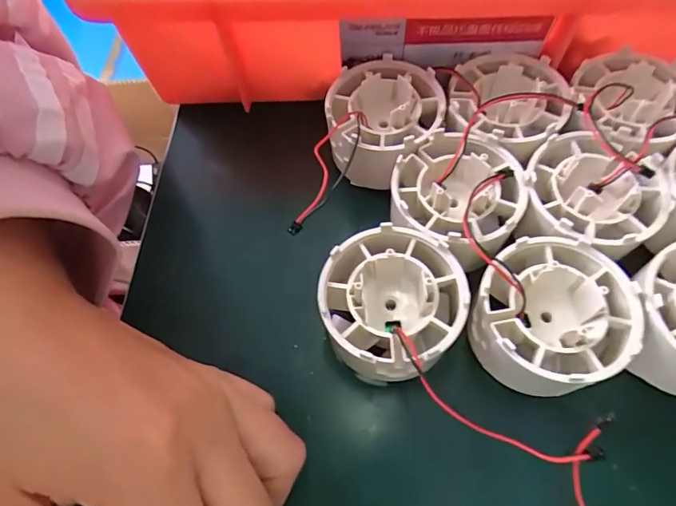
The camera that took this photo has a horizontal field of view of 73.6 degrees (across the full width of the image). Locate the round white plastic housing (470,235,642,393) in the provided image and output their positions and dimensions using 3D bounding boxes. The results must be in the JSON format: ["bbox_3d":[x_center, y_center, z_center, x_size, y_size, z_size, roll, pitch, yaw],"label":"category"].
[{"bbox_3d":[0.075,0.023,0.162,0.051,0.032,0.049,-1,63,3],"label":"round white plastic housing"}]

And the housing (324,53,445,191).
[{"bbox_3d":[0.021,-0.059,0.207,0.048,0.034,0.050,-1,63,3],"label":"housing"}]

